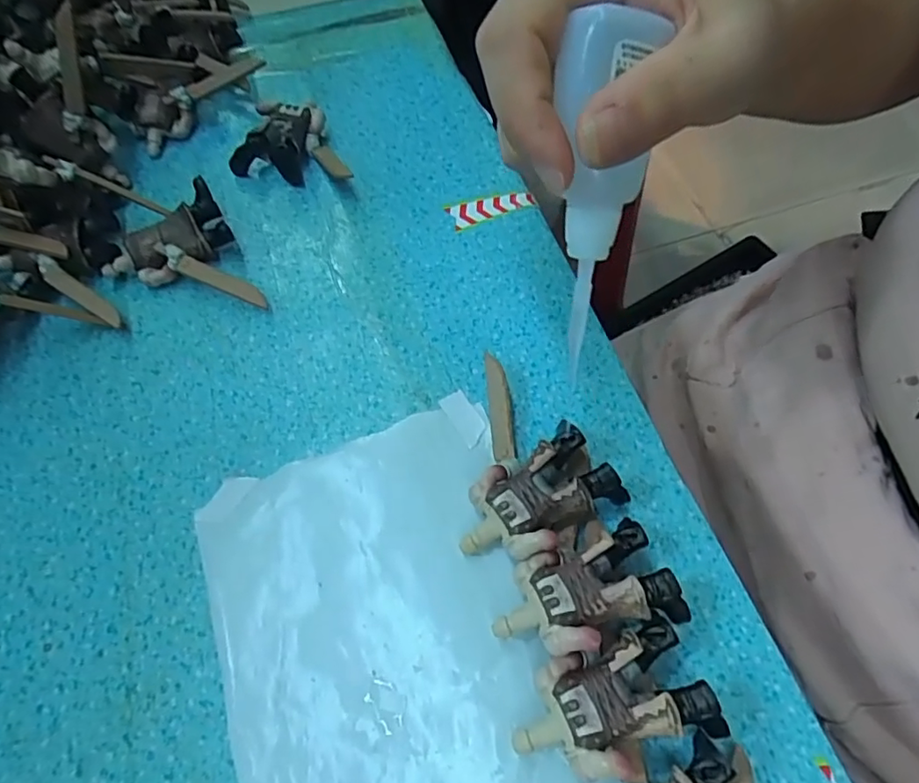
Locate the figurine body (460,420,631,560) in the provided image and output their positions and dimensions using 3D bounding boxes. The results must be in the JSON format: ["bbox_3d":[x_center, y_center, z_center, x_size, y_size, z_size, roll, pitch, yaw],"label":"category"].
[{"bbox_3d":[0.027,0.040,0.212,0.058,0.020,0.035,-26,64,-12],"label":"figurine body"}]

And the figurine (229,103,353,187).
[{"bbox_3d":[-0.086,-0.132,0.304,0.060,0.020,0.042,13,63,8],"label":"figurine"}]

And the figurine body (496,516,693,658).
[{"bbox_3d":[0.041,0.069,0.193,0.058,0.024,0.034,-18,63,-9],"label":"figurine body"}]

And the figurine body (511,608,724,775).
[{"bbox_3d":[0.045,0.097,0.178,0.057,0.022,0.034,-19,63,-9],"label":"figurine body"}]

